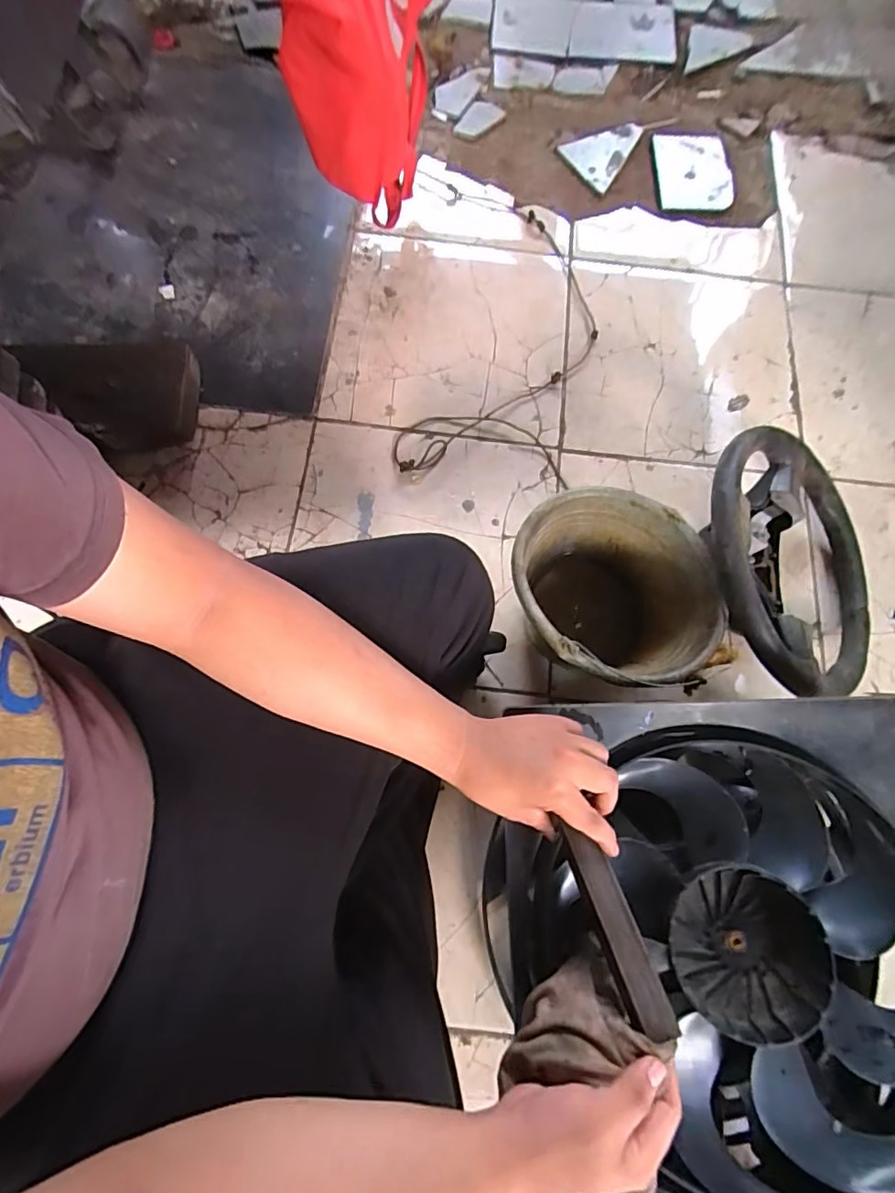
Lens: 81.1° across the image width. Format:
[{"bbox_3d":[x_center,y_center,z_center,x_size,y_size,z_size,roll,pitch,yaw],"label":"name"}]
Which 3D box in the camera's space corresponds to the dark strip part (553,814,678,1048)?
[{"bbox_3d":[0.136,0.268,0.433,0.033,0.017,0.163,-21,65,-5],"label":"dark strip part"}]

